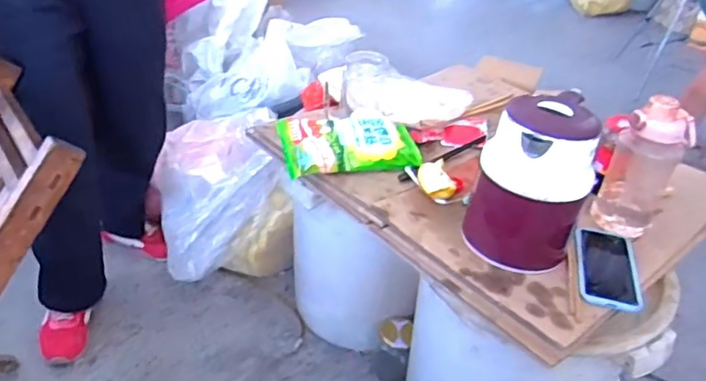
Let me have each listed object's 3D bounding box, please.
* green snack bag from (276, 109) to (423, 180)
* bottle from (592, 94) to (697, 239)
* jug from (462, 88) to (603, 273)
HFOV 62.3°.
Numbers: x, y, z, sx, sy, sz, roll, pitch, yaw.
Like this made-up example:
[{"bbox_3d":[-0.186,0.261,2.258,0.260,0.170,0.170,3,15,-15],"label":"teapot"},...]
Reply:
[{"bbox_3d":[-0.007,-0.088,1.030,0.233,0.052,0.138,-5,36,-16],"label":"green snack bag"},{"bbox_3d":[0.436,-0.036,0.888,0.100,0.206,0.075,24,38,25],"label":"bottle"},{"bbox_3d":[0.262,-0.020,0.840,0.147,0.225,0.173,18,36,17],"label":"jug"}]

